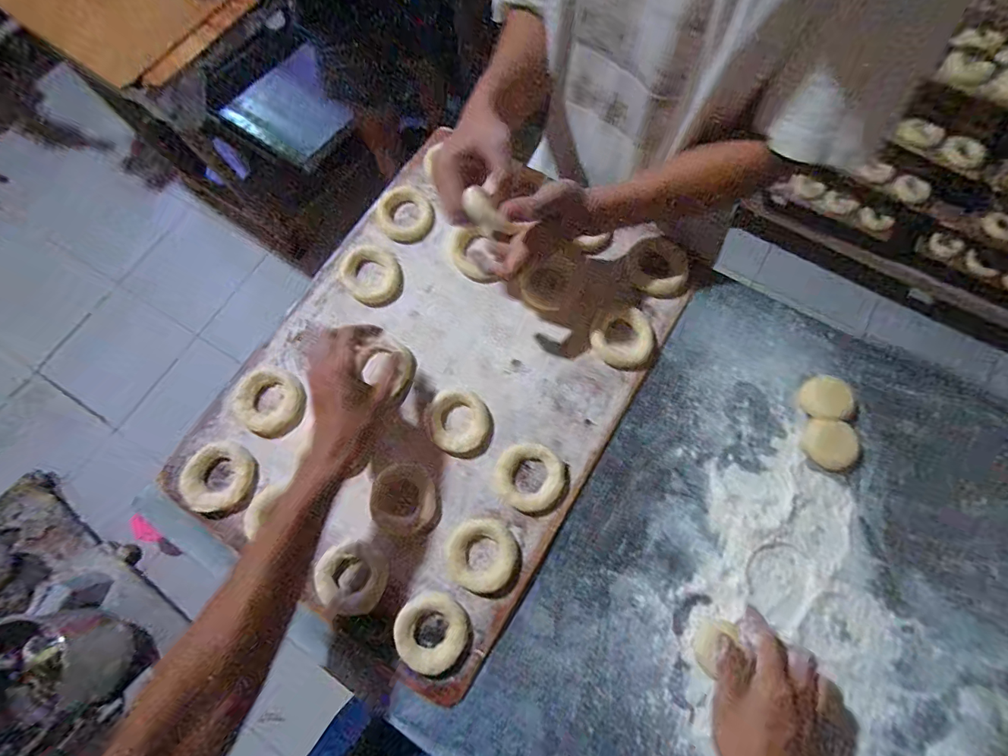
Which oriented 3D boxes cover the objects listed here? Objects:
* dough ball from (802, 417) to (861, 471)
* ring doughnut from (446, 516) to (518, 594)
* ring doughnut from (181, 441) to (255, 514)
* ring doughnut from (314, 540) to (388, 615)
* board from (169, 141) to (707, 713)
[{"bbox_3d":[0.368,0.073,0.491,0.052,0.012,0.056,0,74,1],"label":"dough ball"},{"bbox_3d":[-0.023,0.187,0.463,0.070,0.015,0.071,28,76,9],"label":"ring doughnut"},{"bbox_3d":[-0.322,0.112,0.494,0.069,0.021,0.075,0,74,1],"label":"ring doughnut"},{"bbox_3d":[-0.161,0.209,0.458,0.071,0.019,0.068,28,76,9],"label":"ring doughnut"},{"bbox_3d":[-0.076,-0.007,0.523,0.409,0.020,0.557,30,77,10],"label":"board"}]

